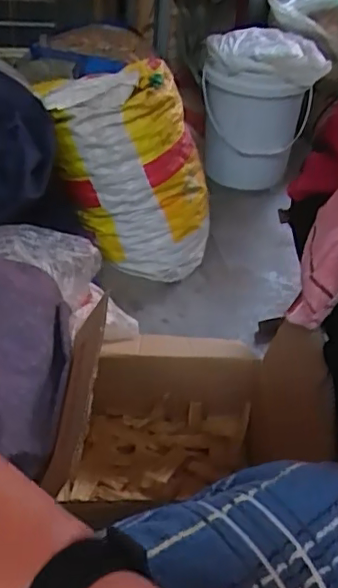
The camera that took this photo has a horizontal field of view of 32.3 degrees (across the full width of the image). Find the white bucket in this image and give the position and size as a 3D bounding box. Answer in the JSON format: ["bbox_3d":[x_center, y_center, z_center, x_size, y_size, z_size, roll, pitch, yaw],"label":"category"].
[{"bbox_3d":[0.241,-0.513,1.630,0.305,0.385,0.305,6,39,3],"label":"white bucket"}]

